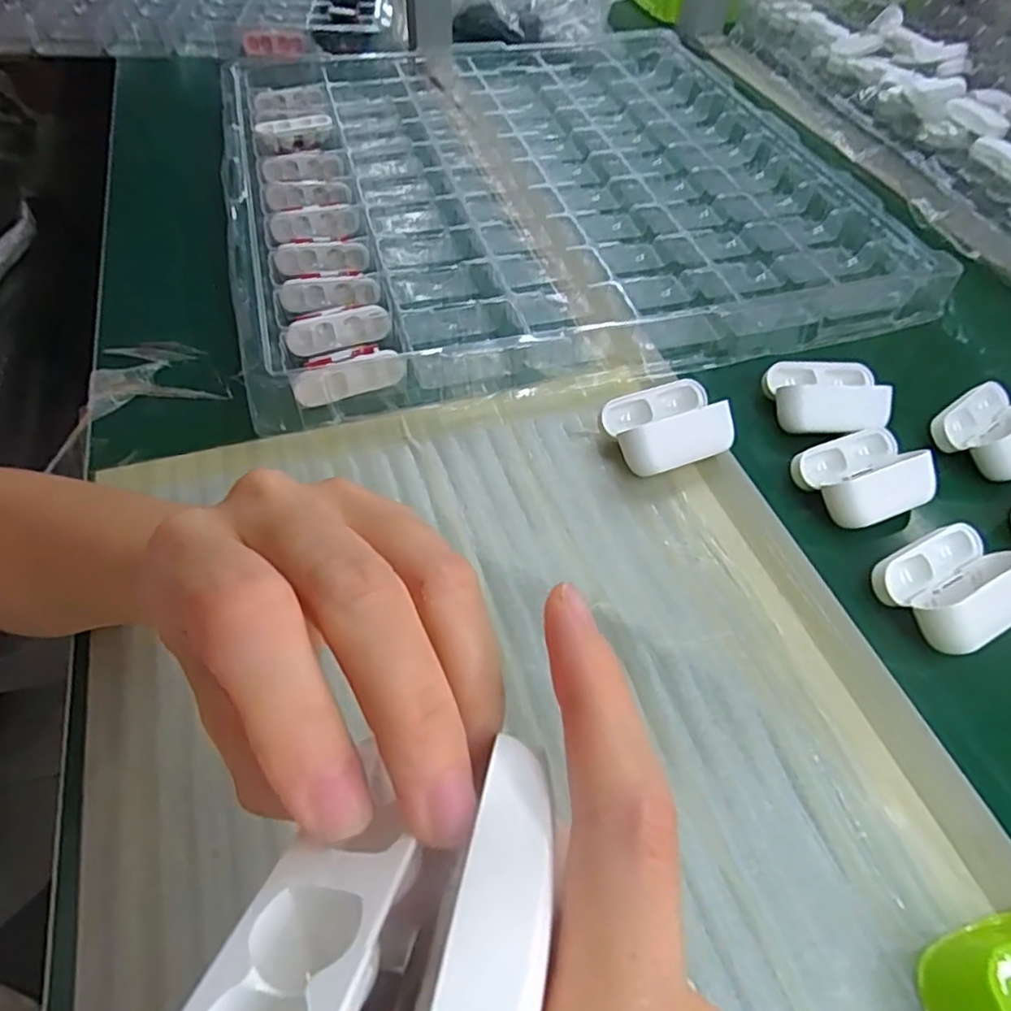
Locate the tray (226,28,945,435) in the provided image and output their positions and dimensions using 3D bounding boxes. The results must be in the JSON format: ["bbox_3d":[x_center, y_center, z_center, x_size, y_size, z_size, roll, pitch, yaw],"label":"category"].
[{"bbox_3d":[0.029,-0.274,0.528,0.469,0.029,0.471,-11,54,-11],"label":"tray"}]

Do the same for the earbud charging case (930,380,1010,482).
[{"bbox_3d":[0.286,-0.044,0.381,0.063,0.028,0.053,-32,61,-24],"label":"earbud charging case"}]

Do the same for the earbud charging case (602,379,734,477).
[{"bbox_3d":[0.089,-0.044,0.360,0.063,0.029,0.048,-15,55,-14],"label":"earbud charging case"}]

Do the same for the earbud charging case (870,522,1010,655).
[{"bbox_3d":[0.216,0.040,0.314,0.063,0.033,0.052,-23,57,-19],"label":"earbud charging case"}]

